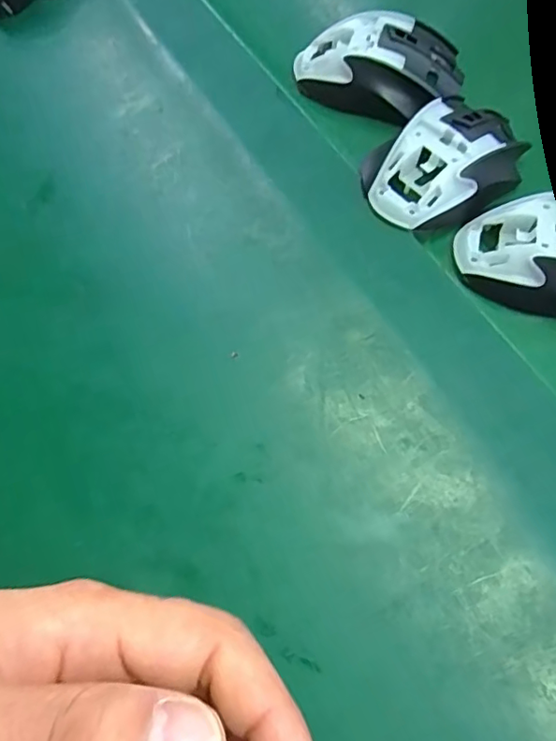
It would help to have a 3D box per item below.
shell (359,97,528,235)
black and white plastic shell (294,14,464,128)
[{"bbox_3d":[0.106,-0.129,0.342,0.102,0.033,0.067,-26,67,-10],"label":"shell"},{"bbox_3d":[0.068,-0.211,0.385,0.110,0.033,0.065,6,66,5],"label":"black and white plastic shell"}]

